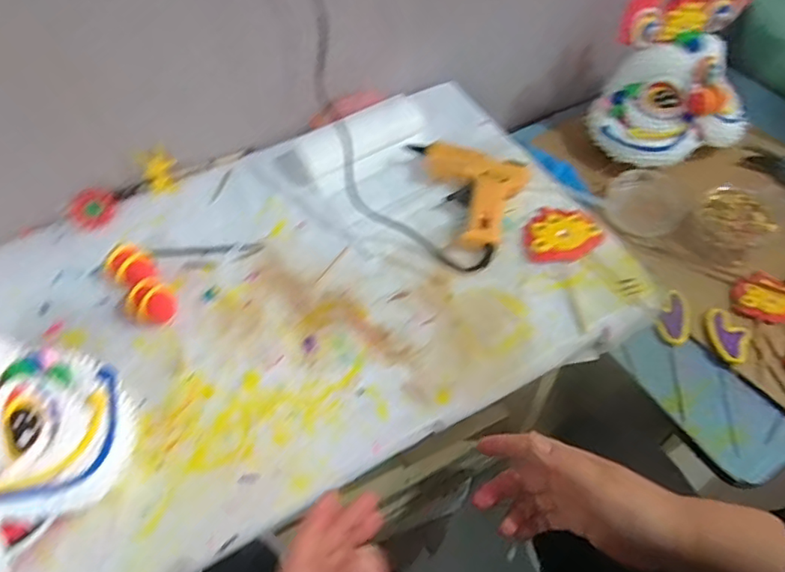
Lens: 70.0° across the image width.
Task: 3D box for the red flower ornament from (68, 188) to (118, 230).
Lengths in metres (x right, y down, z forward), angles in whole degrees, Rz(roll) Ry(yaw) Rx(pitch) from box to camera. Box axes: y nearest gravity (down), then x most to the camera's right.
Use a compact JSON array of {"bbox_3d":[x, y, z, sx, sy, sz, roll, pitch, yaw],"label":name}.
[{"bbox_3d":[-0.351,-0.091,0.658,0.052,0.023,0.047,-34,59,-21],"label":"red flower ornament"}]

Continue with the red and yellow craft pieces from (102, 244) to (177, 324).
[{"bbox_3d":[-0.263,-0.003,0.586,0.042,0.030,0.102,-31,58,-20],"label":"red and yellow craft pieces"}]

